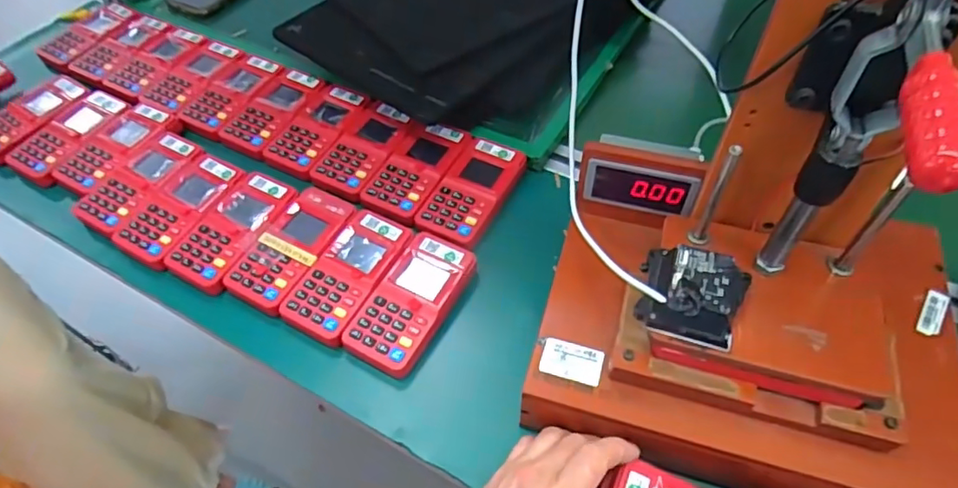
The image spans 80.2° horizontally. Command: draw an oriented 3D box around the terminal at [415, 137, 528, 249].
[{"bbox_3d":[-0.008,-0.052,0.540,0.063,0.013,0.121,23,57,19],"label":"terminal"}]

